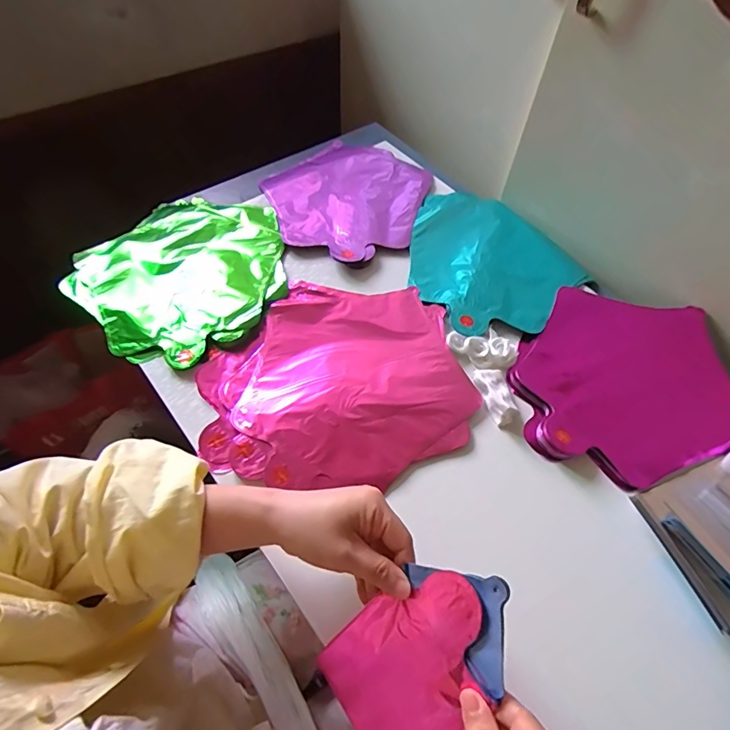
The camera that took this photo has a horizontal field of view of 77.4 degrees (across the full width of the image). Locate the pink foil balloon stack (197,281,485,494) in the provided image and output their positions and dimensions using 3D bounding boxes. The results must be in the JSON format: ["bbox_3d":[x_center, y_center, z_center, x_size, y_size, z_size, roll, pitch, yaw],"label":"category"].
[{"bbox_3d":[-0.030,0.009,0.468,0.260,0.013,0.230,-9,59,-9],"label":"pink foil balloon stack"}]

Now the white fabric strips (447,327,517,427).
[{"bbox_3d":[0.139,0.002,0.474,0.062,0.016,0.111,-20,61,-15],"label":"white fabric strips"}]

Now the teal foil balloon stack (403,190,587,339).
[{"bbox_3d":[0.143,-0.134,0.574,0.212,0.022,0.225,-37,66,-23],"label":"teal foil balloon stack"}]

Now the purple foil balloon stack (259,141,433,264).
[{"bbox_3d":[-0.027,-0.237,0.634,0.216,0.024,0.242,22,59,11],"label":"purple foil balloon stack"}]

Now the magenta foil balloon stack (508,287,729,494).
[{"bbox_3d":[0.277,0.014,0.479,0.218,0.015,0.234,22,59,11],"label":"magenta foil balloon stack"}]

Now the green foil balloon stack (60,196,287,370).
[{"bbox_3d":[-0.208,-0.115,0.543,0.235,0.023,0.242,33,62,17],"label":"green foil balloon stack"}]

